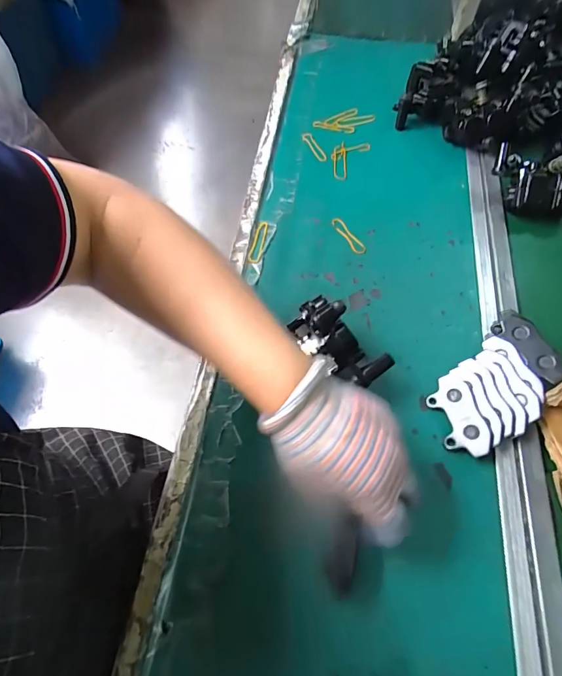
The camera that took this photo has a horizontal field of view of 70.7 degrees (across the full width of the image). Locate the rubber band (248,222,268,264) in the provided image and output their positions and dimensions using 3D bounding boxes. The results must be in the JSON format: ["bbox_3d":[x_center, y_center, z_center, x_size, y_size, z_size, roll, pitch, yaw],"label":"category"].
[{"bbox_3d":[-0.027,-0.113,0.470,0.013,0.004,0.063,9,62,4],"label":"rubber band"}]

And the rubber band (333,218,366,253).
[{"bbox_3d":[0.080,-0.123,0.474,0.015,0.004,0.060,-26,65,-15],"label":"rubber band"}]

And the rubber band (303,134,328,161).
[{"bbox_3d":[0.048,-0.266,0.550,0.015,0.004,0.060,-22,64,-13],"label":"rubber band"}]

